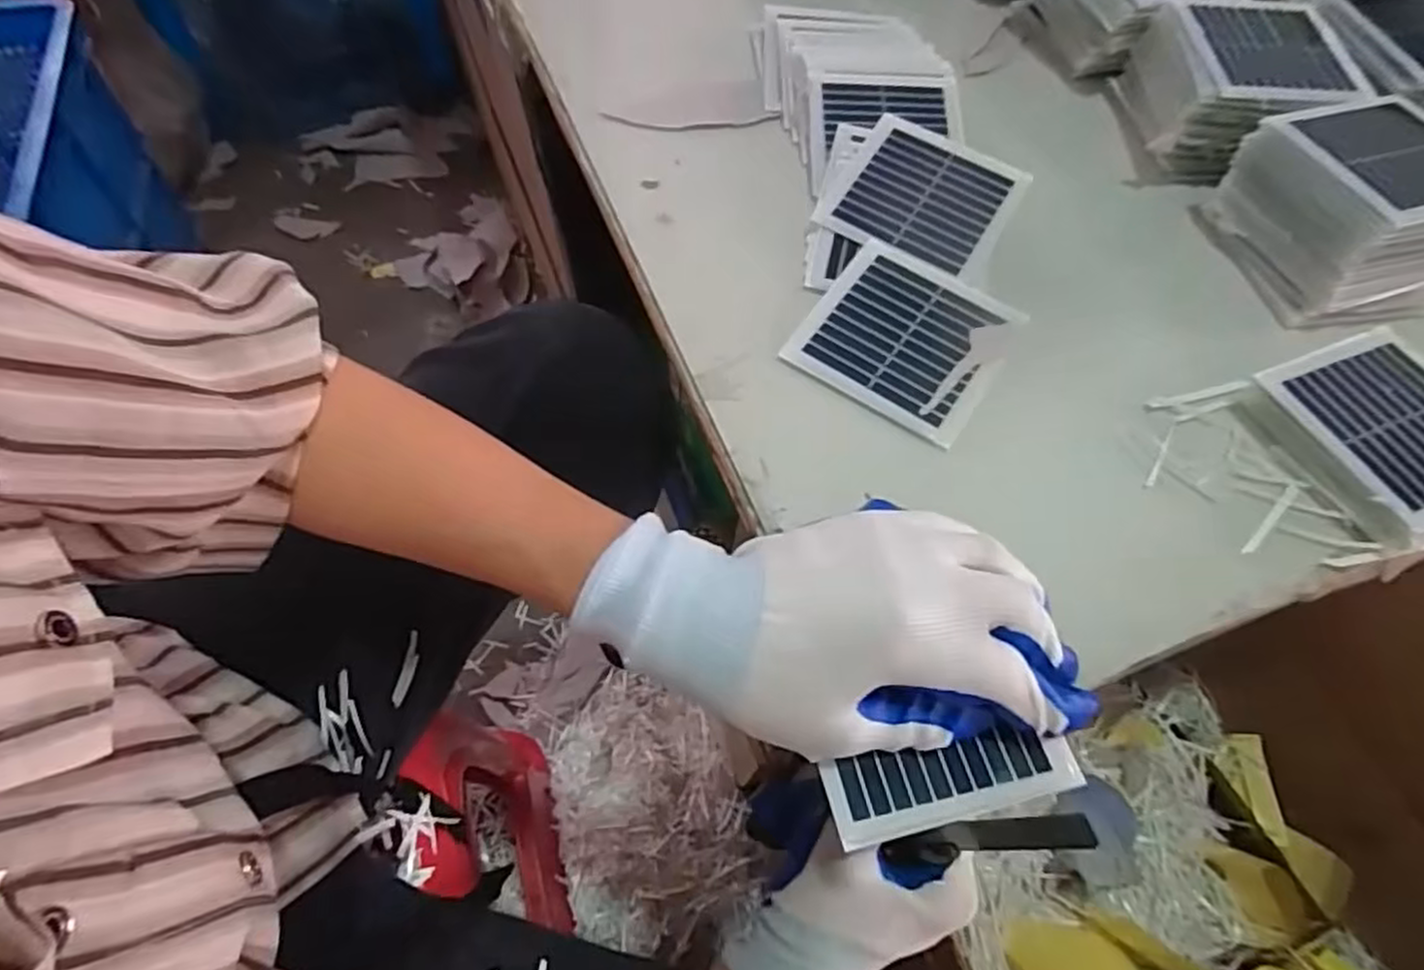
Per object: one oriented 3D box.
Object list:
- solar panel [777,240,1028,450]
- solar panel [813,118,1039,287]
[{"bbox_3d":[0.100,-0.077,0.377,0.095,0.004,0.095,31,68,15],"label":"solar panel"},{"bbox_3d":[0.121,-0.165,0.425,0.096,0.009,0.095,30,70,12],"label":"solar panel"}]

